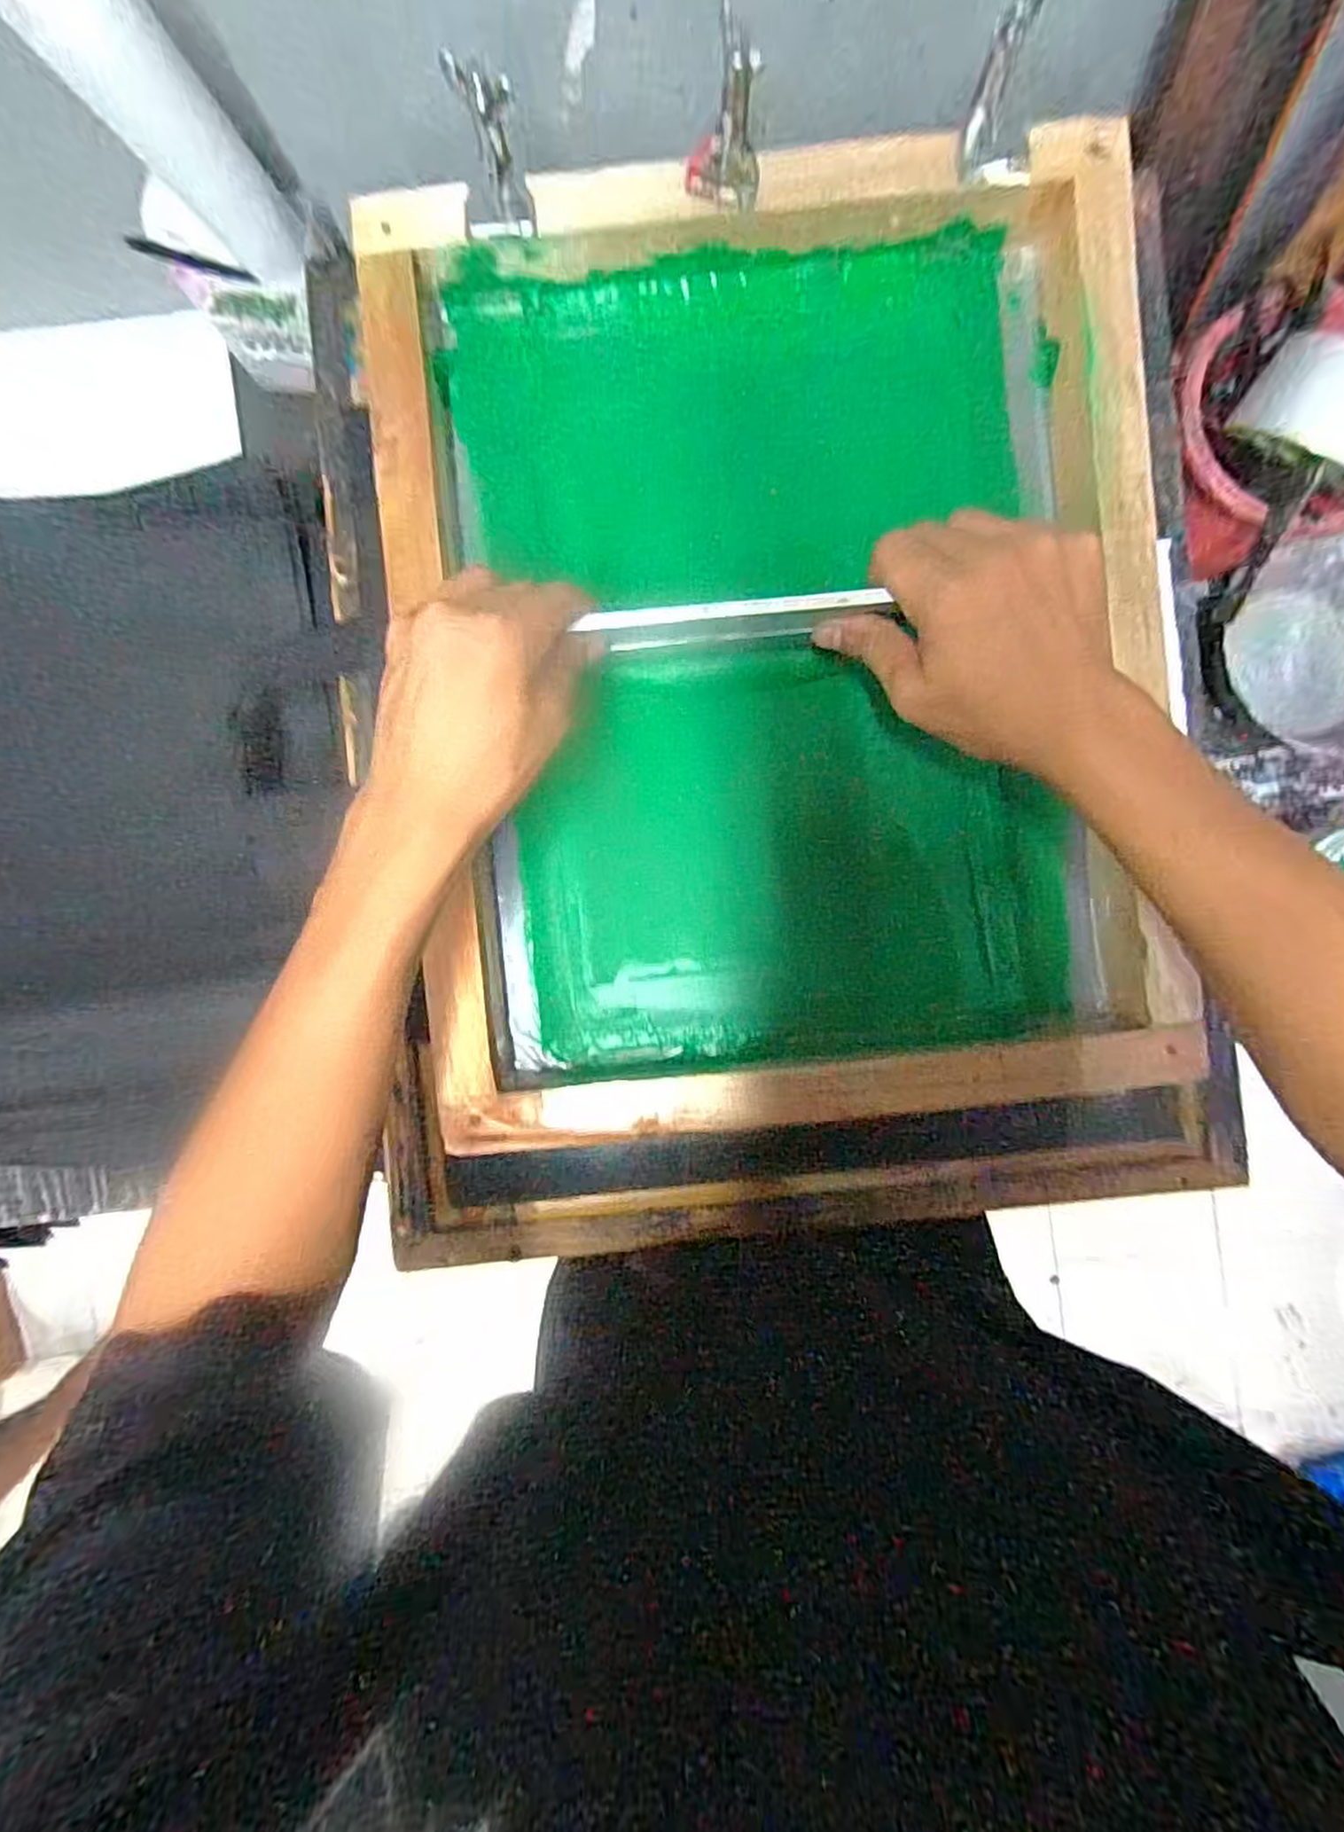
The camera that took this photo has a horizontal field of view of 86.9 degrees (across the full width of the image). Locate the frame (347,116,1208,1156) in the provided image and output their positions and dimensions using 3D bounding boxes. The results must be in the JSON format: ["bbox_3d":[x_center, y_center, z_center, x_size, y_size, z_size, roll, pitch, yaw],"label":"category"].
[{"bbox_3d":[0.050,-0.139,0.394,0.419,0.047,0.512,-5,89,1],"label":"frame"}]

